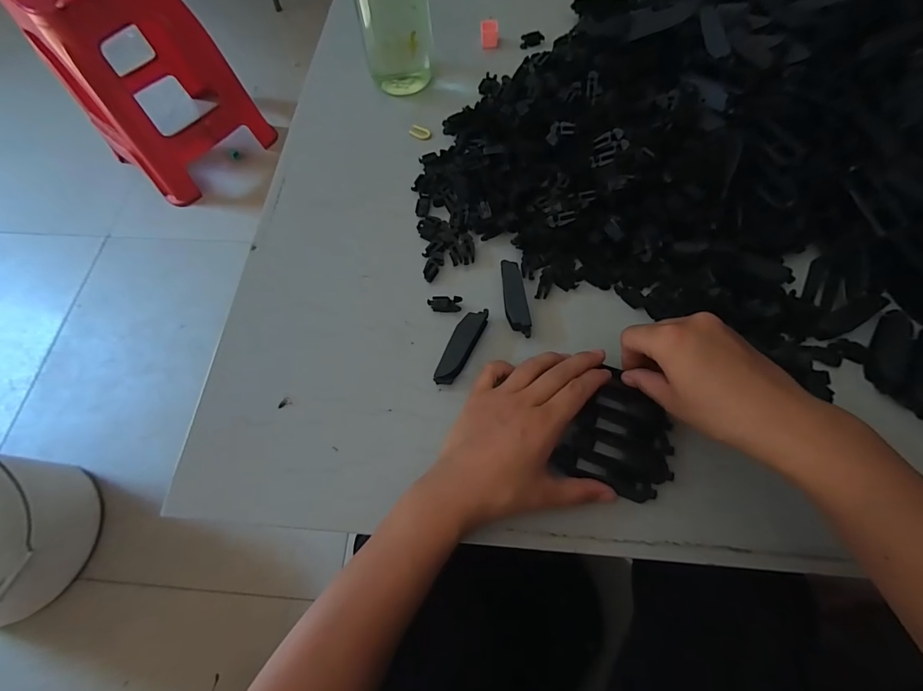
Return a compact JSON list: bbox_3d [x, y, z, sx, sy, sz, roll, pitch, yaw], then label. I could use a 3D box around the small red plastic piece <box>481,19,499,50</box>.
[{"bbox_3d":[0.034,-0.380,0.497,0.020,0.022,0.017,-4,67,1],"label":"small red plastic piece"}]

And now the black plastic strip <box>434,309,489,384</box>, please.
[{"bbox_3d":[0.000,0.000,0.341,0.019,0.013,0.073,23,70,11],"label":"black plastic strip"}]

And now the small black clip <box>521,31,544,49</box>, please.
[{"bbox_3d":[0.086,-0.377,0.503,0.031,0.010,0.015,-26,69,-8],"label":"small black clip"}]

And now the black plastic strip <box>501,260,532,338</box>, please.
[{"bbox_3d":[0.047,-0.042,0.356,0.019,0.010,0.071,-6,67,0],"label":"black plastic strip"}]

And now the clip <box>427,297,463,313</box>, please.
[{"bbox_3d":[-0.015,-0.036,0.359,0.029,0.006,0.013,0,67,2],"label":"clip"}]

